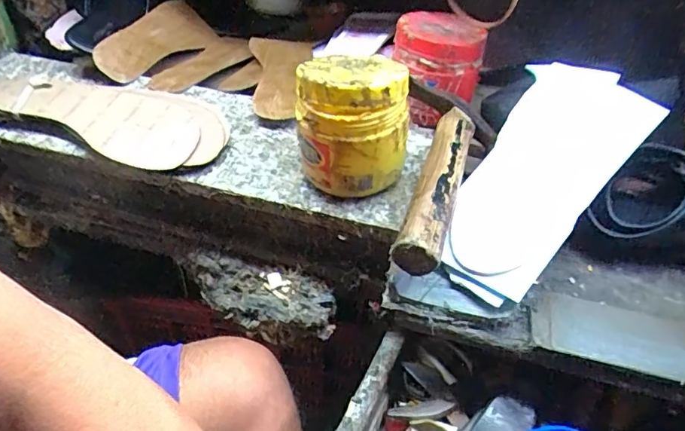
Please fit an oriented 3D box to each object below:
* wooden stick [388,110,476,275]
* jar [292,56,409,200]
[{"bbox_3d":[0.085,-0.032,0.447,0.035,0.031,0.199,15,45,12],"label":"wooden stick"},{"bbox_3d":[0.005,-0.082,0.453,0.092,0.105,0.091,2,43,-2],"label":"jar"}]

